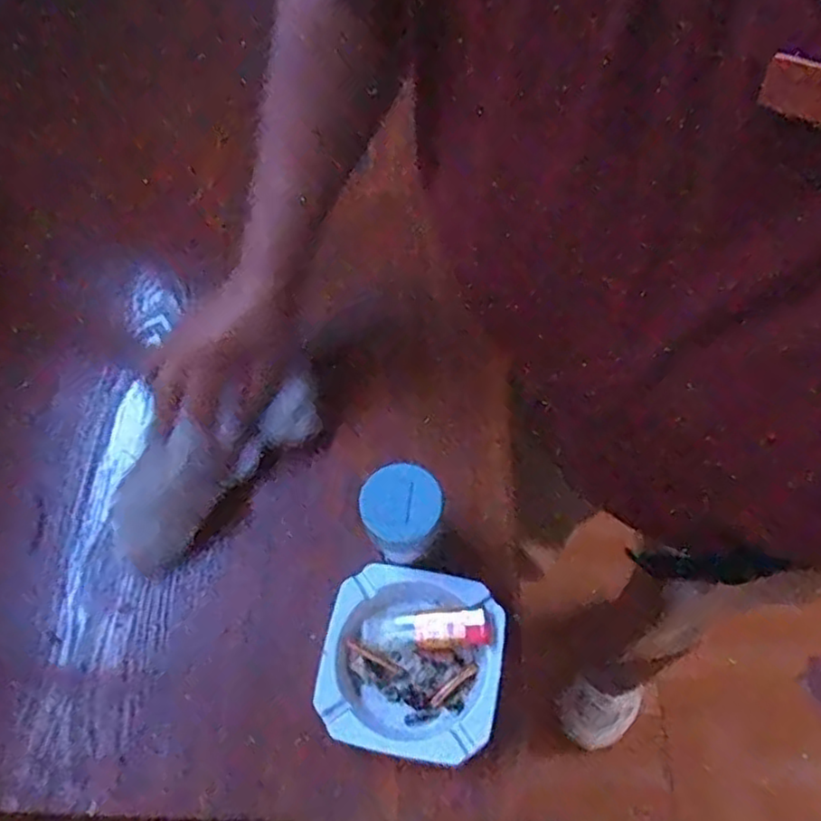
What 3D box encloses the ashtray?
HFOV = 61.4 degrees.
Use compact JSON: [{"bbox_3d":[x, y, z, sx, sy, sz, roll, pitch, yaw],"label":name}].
[{"bbox_3d":[0.001,0.151,0.422,0.105,0.026,0.105,7,63,7],"label":"ashtray"}]

